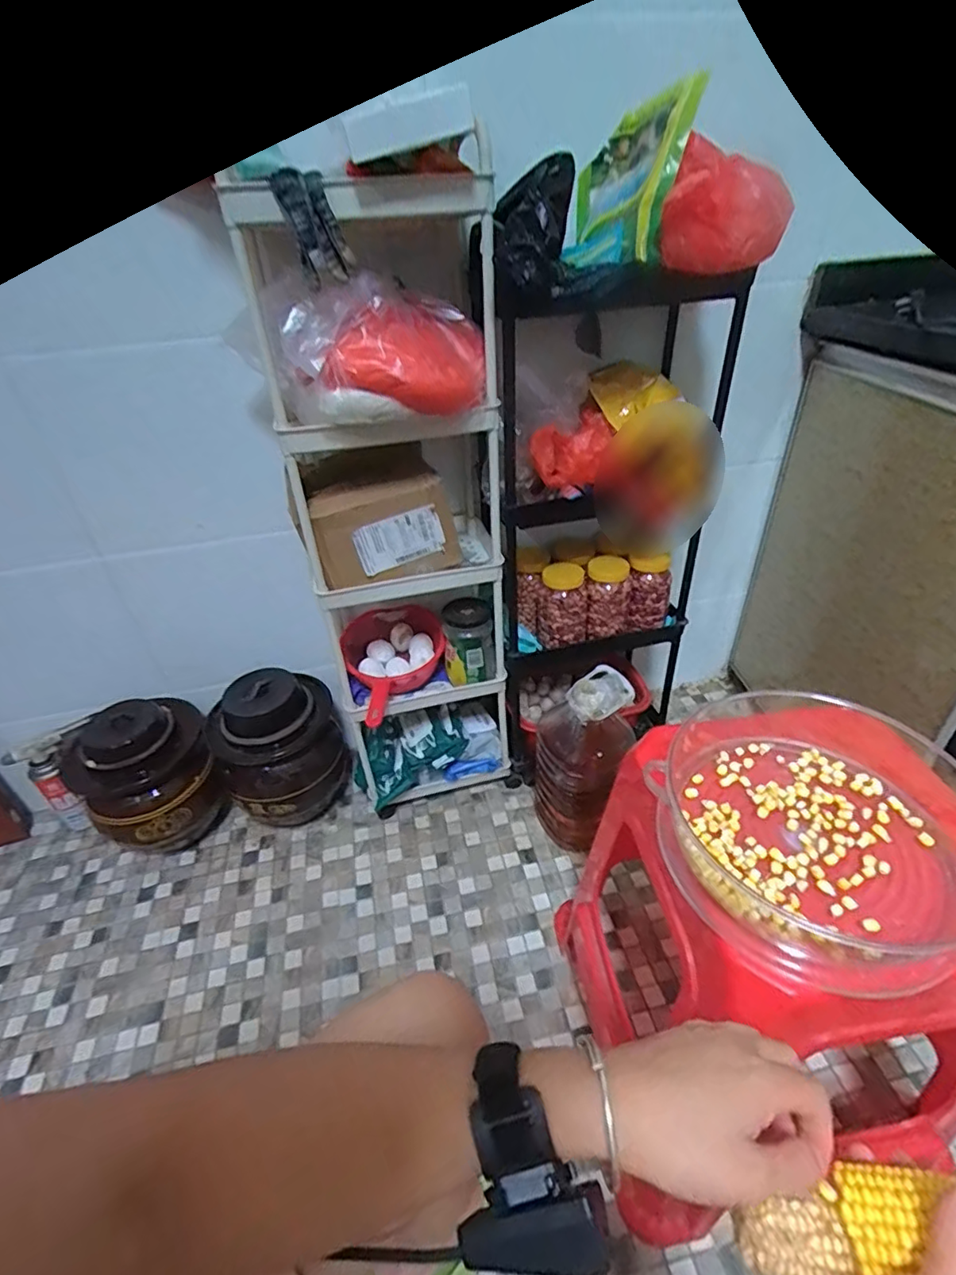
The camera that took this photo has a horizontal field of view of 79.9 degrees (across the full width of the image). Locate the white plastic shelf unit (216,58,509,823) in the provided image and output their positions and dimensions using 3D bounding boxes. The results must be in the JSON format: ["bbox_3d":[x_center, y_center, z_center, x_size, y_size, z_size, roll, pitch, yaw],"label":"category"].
[{"bbox_3d":[-0.105,-0.140,0.890,0.288,0.908,0.266,-3,36,3],"label":"white plastic shelf unit"}]

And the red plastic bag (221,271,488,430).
[{"bbox_3d":[-0.125,-0.340,0.681,0.272,0.141,0.155,-6,36,-1],"label":"red plastic bag"}]

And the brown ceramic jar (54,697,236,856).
[{"bbox_3d":[-0.580,0.254,1.023,0.210,0.272,0.206,-22,39,-22],"label":"brown ceramic jar"}]

